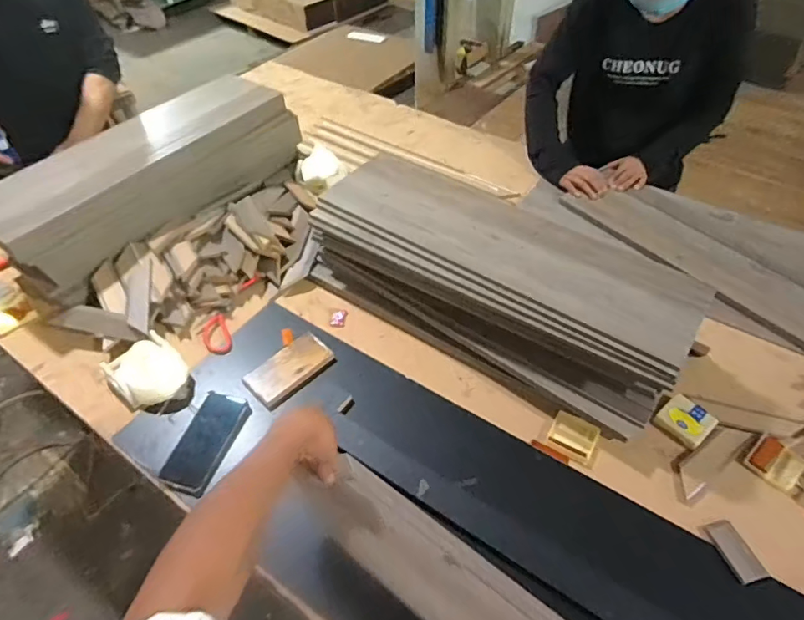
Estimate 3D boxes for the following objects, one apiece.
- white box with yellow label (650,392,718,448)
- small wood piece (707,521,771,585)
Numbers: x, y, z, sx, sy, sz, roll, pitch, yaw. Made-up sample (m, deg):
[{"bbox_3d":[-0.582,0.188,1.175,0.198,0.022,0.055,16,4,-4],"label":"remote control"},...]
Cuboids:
[{"bbox_3d":[0.476,0.187,0.838,0.083,0.028,0.074,-33,56,-25],"label":"white box with yellow label"},{"bbox_3d":[0.471,0.340,0.700,0.041,0.005,0.081,-16,50,-13],"label":"small wood piece"}]

